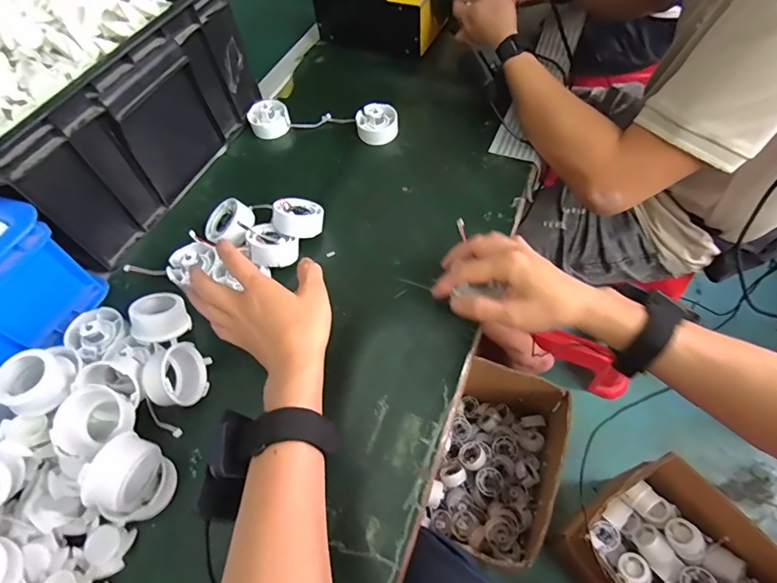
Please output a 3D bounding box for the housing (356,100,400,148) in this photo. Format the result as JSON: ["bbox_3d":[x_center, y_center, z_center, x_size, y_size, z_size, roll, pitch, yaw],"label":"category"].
[{"bbox_3d":[-0.015,-0.226,0.572,0.055,0.032,0.054,-2,57,4],"label":"housing"}]

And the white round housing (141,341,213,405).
[{"bbox_3d":[-0.196,0.076,0.388,0.048,0.049,0.058,-3,57,3],"label":"white round housing"}]

